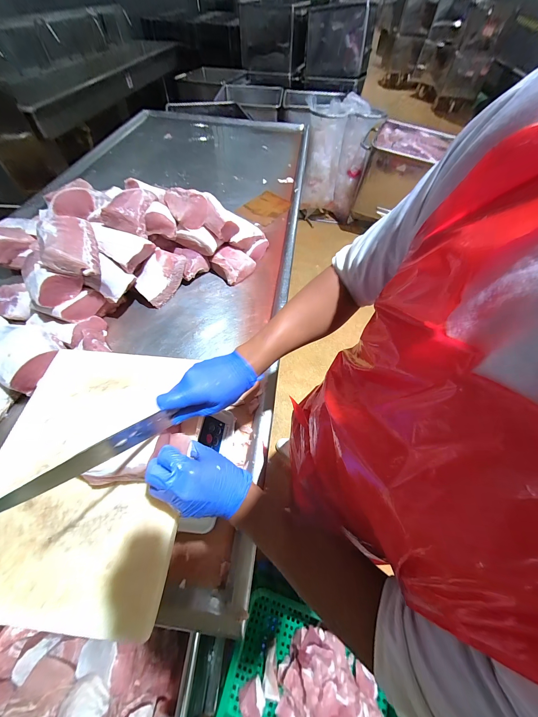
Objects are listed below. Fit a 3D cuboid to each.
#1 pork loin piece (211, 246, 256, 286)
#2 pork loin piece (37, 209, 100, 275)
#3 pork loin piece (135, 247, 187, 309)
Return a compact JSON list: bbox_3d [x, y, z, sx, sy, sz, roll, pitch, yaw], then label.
[{"bbox_3d":[-0.117,-0.323,0.841,0.123,0.058,0.116,-40,67,-22],"label":"pork loin piece"},{"bbox_3d":[-0.517,-0.289,0.635,0.122,0.070,0.186,2,55,-42],"label":"pork loin piece"},{"bbox_3d":[-0.342,-0.257,0.773,0.107,0.055,0.178,26,81,-6],"label":"pork loin piece"}]

